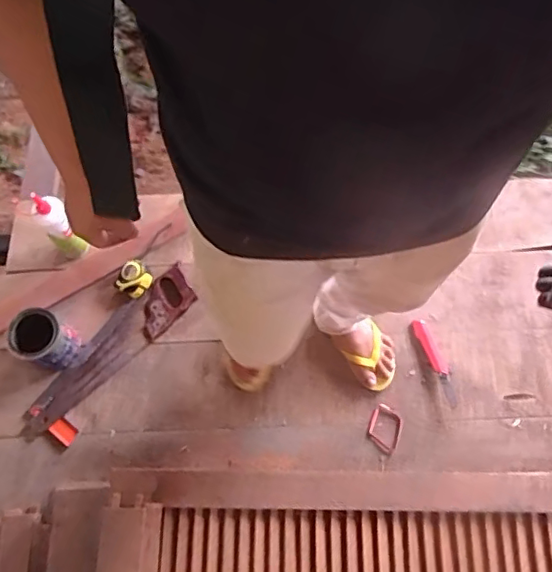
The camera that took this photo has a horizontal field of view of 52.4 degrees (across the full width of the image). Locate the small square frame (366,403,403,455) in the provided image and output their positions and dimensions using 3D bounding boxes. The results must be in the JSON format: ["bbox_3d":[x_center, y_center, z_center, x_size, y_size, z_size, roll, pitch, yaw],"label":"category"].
[{"bbox_3d":[0.228,0.298,1.176,0.066,0.004,0.095,21,71,10],"label":"small square frame"}]

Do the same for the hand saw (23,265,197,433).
[{"bbox_3d":[-0.362,0.140,1.237,0.109,0.018,0.459,40,76,15],"label":"hand saw"}]

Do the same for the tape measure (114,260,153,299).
[{"bbox_3d":[-0.323,-0.014,1.284,0.070,0.042,0.072,-1,69,2],"label":"tape measure"}]

